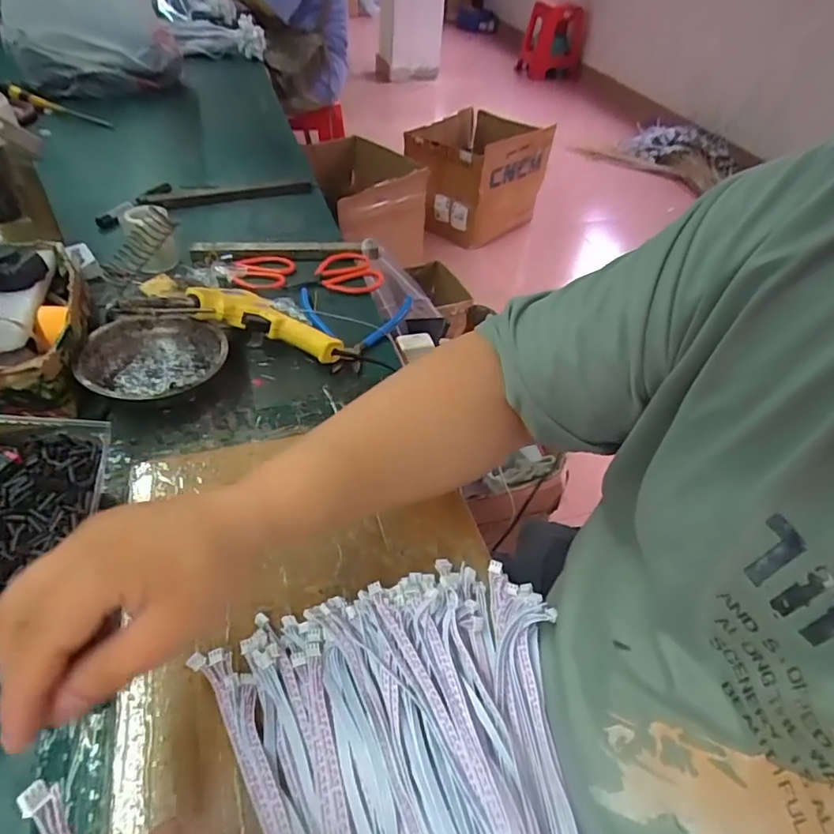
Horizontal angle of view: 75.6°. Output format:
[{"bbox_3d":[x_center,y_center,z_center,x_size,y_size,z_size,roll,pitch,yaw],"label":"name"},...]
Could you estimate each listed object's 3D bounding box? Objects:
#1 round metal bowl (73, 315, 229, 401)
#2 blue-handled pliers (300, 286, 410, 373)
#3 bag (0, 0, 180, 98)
[{"bbox_3d":[-0.252,-0.054,0.518,0.125,0.041,0.125,3,46,-3],"label":"round metal bowl"},{"bbox_3d":[-0.081,-0.099,0.592,0.131,0.012,0.137,9,46,2],"label":"blue-handled pliers"},{"bbox_3d":[-0.638,-0.800,1.020,0.292,0.309,0.190,-20,52,-23],"label":"bag"}]

